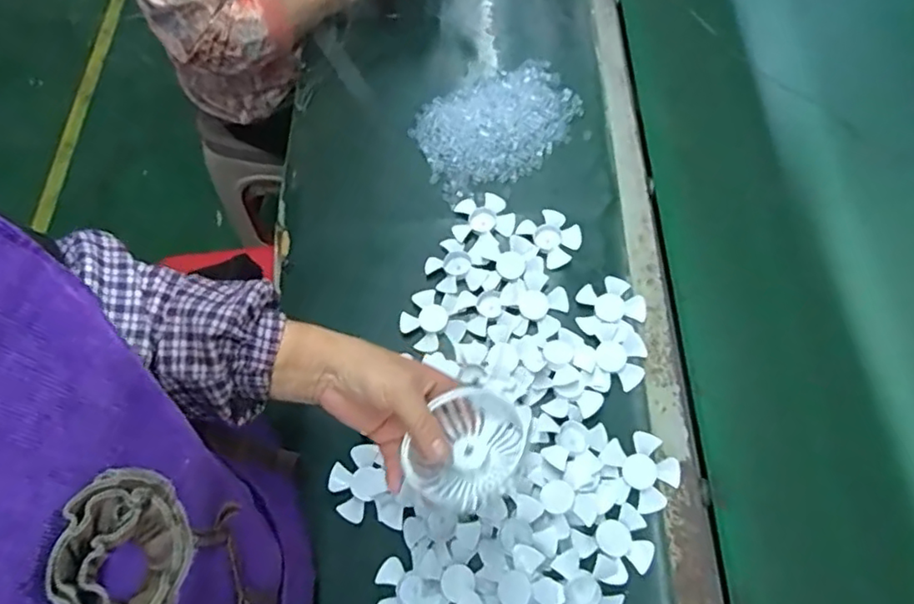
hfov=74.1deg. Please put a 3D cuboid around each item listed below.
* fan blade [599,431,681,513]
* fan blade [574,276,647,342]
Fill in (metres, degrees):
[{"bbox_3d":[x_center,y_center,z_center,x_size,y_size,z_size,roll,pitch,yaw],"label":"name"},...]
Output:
[{"bbox_3d":[0.179,0.163,0.583,0.067,0.007,0.071,-2,65,4],"label":"fan blade"},{"bbox_3d":[0.163,0.006,0.659,0.072,0.010,0.063,-30,67,-9],"label":"fan blade"}]

